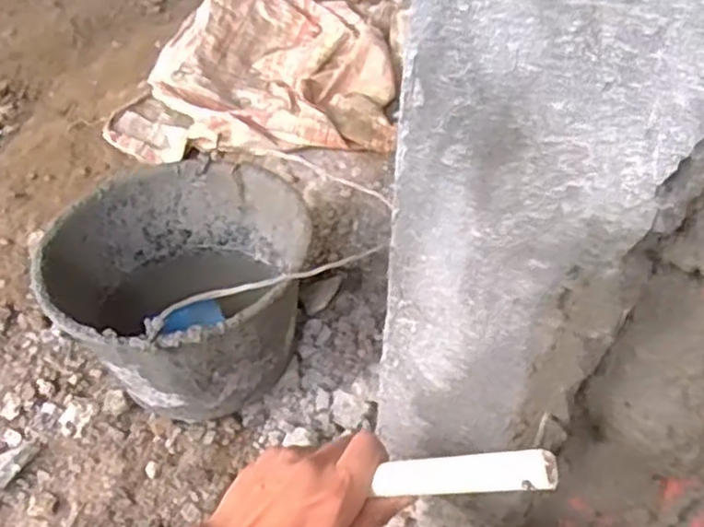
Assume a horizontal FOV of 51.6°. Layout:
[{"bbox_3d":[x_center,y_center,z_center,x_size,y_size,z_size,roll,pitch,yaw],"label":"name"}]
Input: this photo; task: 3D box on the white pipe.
[{"bbox_3d":[0.064,0.121,0.416,0.107,0.016,0.019,-17,42,38],"label":"white pipe"}]

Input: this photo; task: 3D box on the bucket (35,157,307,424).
[{"bbox_3d":[-0.169,0.029,0.740,0.236,0.186,0.234,1,50,-1],"label":"bucket"}]

